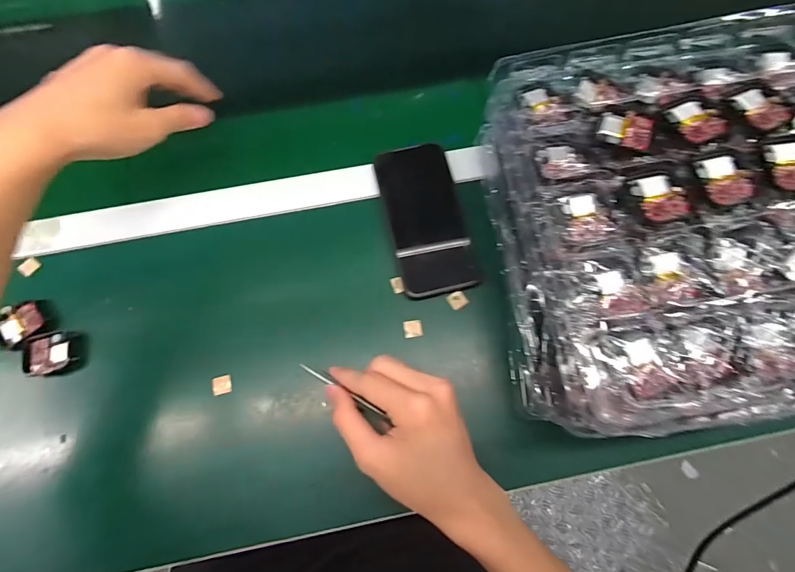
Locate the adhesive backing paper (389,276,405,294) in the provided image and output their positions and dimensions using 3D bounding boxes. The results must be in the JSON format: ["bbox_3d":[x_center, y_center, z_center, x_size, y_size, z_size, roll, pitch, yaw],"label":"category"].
[{"bbox_3d":[0.000,-0.001,0.385,0.013,0.004,0.016,-19,77,24],"label":"adhesive backing paper"}]

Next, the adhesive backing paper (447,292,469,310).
[{"bbox_3d":[0.059,0.013,0.382,0.017,0.004,0.016,-31,74,-9],"label":"adhesive backing paper"}]

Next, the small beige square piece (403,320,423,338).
[{"bbox_3d":[0.014,0.040,0.372,0.018,0.004,0.016,-8,71,-2],"label":"small beige square piece"}]

